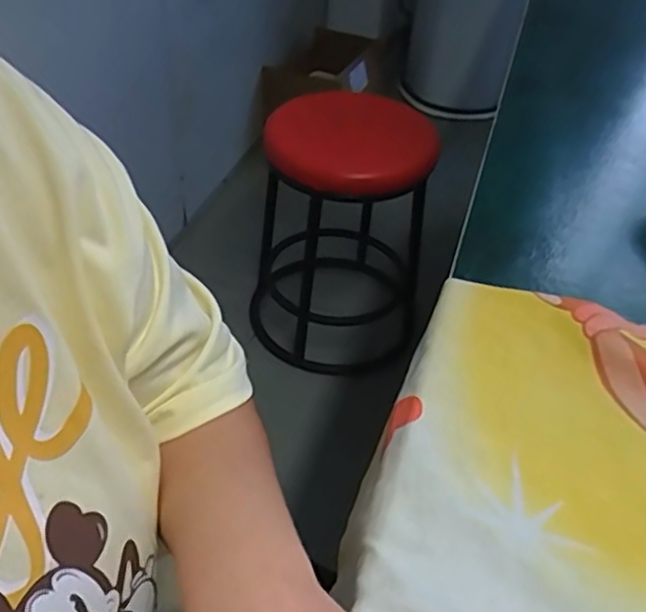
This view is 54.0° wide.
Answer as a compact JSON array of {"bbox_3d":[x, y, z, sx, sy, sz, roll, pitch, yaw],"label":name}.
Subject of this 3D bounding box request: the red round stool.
[{"bbox_3d":[0.041,-0.154,1.357,0.361,0.501,0.420,6,43,2],"label":"red round stool"}]

